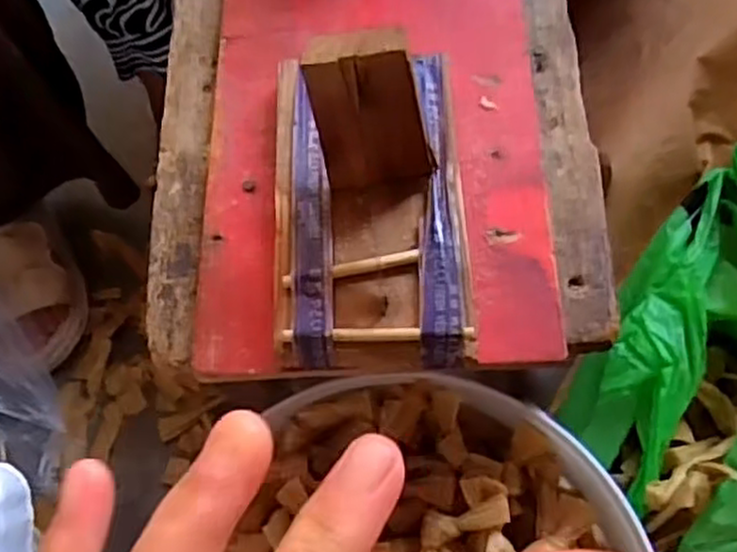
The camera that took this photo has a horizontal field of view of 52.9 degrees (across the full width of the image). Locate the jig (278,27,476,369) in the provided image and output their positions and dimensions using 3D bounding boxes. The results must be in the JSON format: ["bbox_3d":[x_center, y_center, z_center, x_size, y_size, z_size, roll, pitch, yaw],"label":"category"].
[{"bbox_3d":[-0.001,-0.046,0.321,0.086,0.092,0.157,-4,67,1],"label":"jig"}]

